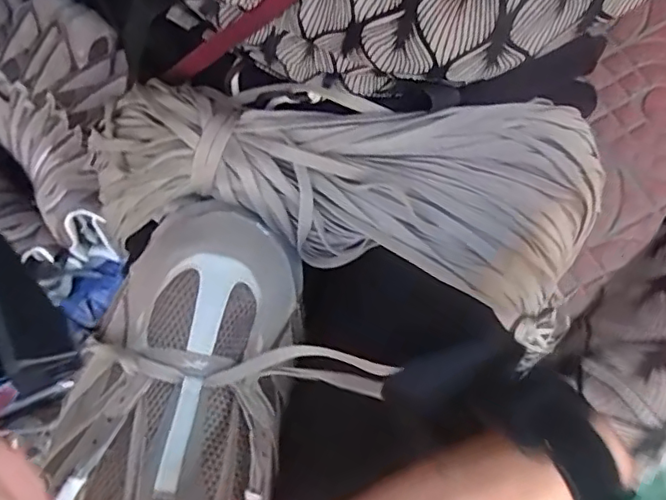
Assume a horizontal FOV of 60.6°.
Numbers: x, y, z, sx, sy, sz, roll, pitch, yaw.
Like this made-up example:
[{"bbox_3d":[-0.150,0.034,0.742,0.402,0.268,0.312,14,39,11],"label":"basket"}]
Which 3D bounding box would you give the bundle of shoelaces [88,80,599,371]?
[{"bbox_3d":[0.005,-0.050,0.370,0.326,0.066,0.144,10,72,7],"label":"bundle of shoelaces"}]

